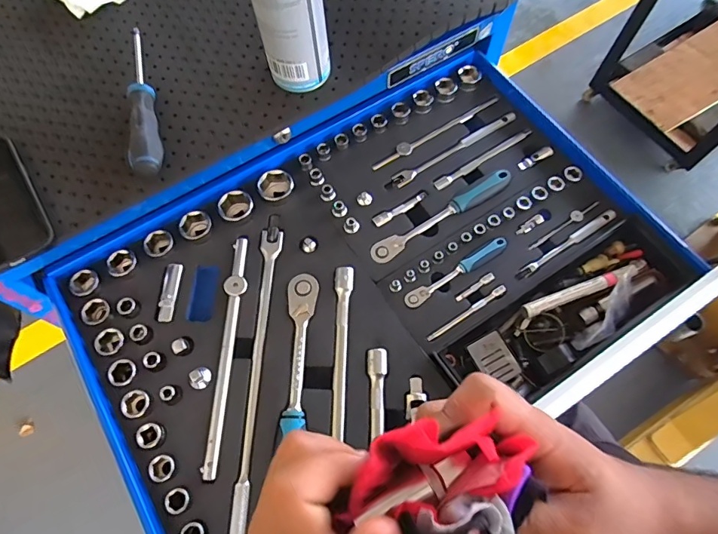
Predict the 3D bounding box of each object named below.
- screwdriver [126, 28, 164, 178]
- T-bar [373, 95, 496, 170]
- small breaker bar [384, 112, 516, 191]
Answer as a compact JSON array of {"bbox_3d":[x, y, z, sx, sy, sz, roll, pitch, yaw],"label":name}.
[{"bbox_3d":[-0.228,-0.183,0.485,0.030,0.026,0.206,-12,67,-5],"label":"screwdriver"},{"bbox_3d":[0.098,-0.171,0.585,0.193,0.014,0.018,-34,70,-13],"label":"T-bar"},{"bbox_3d":[0.115,-0.145,0.571,0.194,0.010,0.017,-32,70,-12],"label":"small breaker bar"}]

